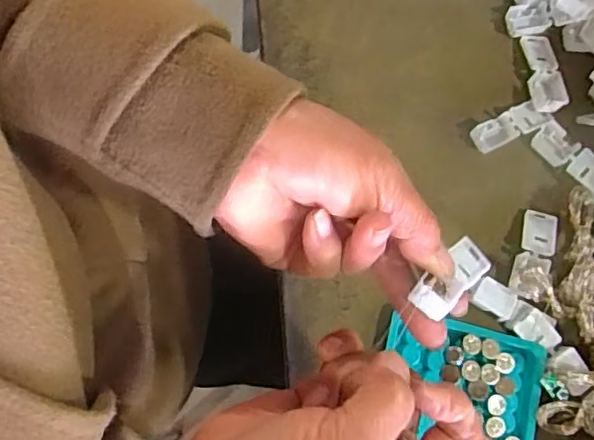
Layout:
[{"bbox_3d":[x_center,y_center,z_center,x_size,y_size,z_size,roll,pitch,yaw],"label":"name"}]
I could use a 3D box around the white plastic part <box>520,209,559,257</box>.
[{"bbox_3d":[0.150,0.008,0.360,0.022,0.006,0.027,15,77,-2],"label":"white plastic part"}]

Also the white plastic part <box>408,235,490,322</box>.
[{"bbox_3d":[0.072,0.026,0.271,0.019,0.008,0.054,48,40,9],"label":"white plastic part"}]

